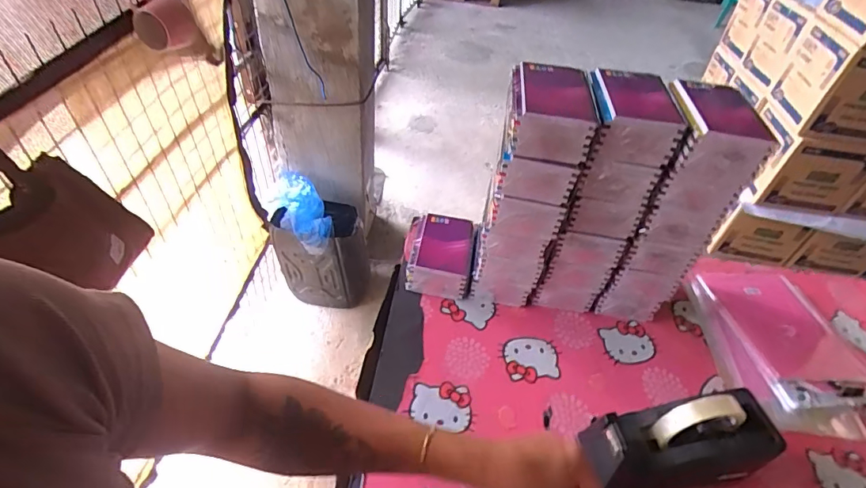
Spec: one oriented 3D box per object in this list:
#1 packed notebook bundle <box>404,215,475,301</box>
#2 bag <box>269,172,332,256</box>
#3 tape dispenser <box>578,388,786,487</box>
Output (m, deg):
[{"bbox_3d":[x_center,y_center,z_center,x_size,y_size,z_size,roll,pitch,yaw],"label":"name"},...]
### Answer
[{"bbox_3d":[0.007,0.016,0.781,0.106,0.064,0.136,9,44,2],"label":"packed notebook bundle"},{"bbox_3d":[-0.431,-0.107,1.560,0.155,0.086,0.298,-19,72,-25],"label":"bag"},{"bbox_3d":[0.284,0.231,0.552,0.206,0.124,0.085,-4,45,-11],"label":"tape dispenser"}]

